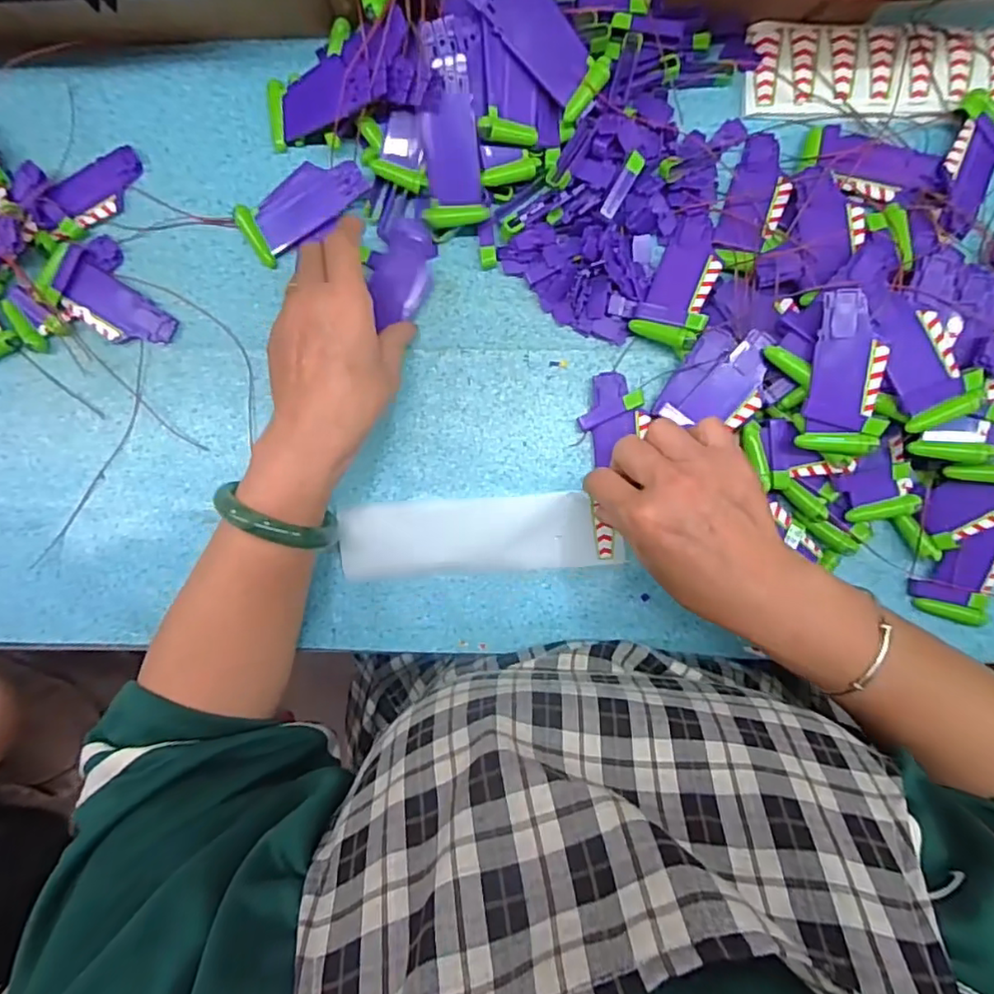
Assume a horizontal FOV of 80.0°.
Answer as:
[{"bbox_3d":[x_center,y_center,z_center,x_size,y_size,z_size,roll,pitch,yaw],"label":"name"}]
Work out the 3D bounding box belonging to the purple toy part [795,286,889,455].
[{"bbox_3d":[0.203,-0.070,0.339,0.041,0.007,0.090,9,102,15],"label":"purple toy part"}]

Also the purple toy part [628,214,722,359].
[{"bbox_3d":[0.125,-0.140,0.390,0.043,0.015,0.086,24,87,19],"label":"purple toy part"}]

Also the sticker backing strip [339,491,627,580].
[{"bbox_3d":[-0.012,0.027,0.409,0.188,0.010,0.051,-4,98,4],"label":"sticker backing strip"}]

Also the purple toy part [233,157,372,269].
[{"bbox_3d":[-0.131,-0.196,0.398,0.090,0.010,0.041,-25,90,10],"label":"purple toy part"}]

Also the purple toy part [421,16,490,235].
[{"bbox_3d":[-0.029,-0.227,0.364,0.037,0.012,0.108,-2,113,2],"label":"purple toy part"}]

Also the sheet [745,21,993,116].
[{"bbox_3d":[0.262,-0.277,0.384,0.192,0.010,0.057,4,91,2],"label":"sheet"}]

